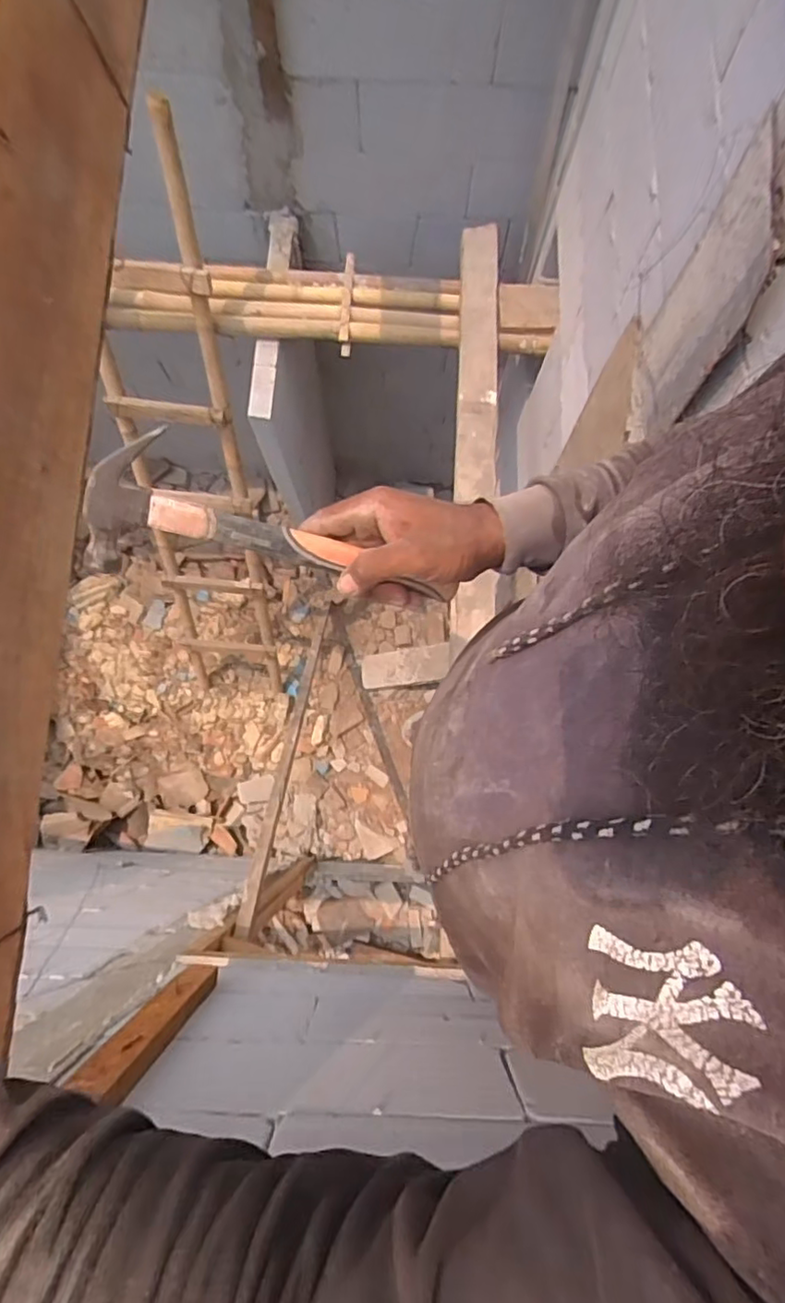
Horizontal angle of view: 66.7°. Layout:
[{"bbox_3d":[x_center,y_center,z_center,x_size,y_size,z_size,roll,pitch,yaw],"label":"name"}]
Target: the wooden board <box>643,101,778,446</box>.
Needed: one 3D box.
[{"bbox_3d":[0.464,-0.516,0.906,0.025,0.368,0.269,11,77,2],"label":"wooden board"}]

